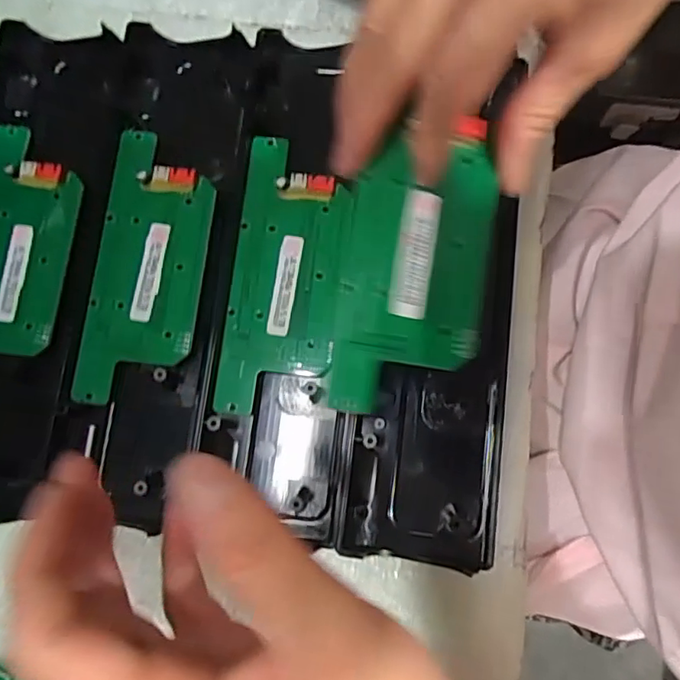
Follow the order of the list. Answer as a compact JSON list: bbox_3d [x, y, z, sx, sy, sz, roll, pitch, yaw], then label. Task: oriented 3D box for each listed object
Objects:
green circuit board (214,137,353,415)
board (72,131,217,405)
[{"bbox_3d":[-0.027,-0.032,0.265,0.053,0.015,0.134,7,81,4],"label":"green circuit board"},{"bbox_3d":[-0.095,-0.037,0.266,0.057,0.012,0.133,6,81,4],"label":"board"}]

